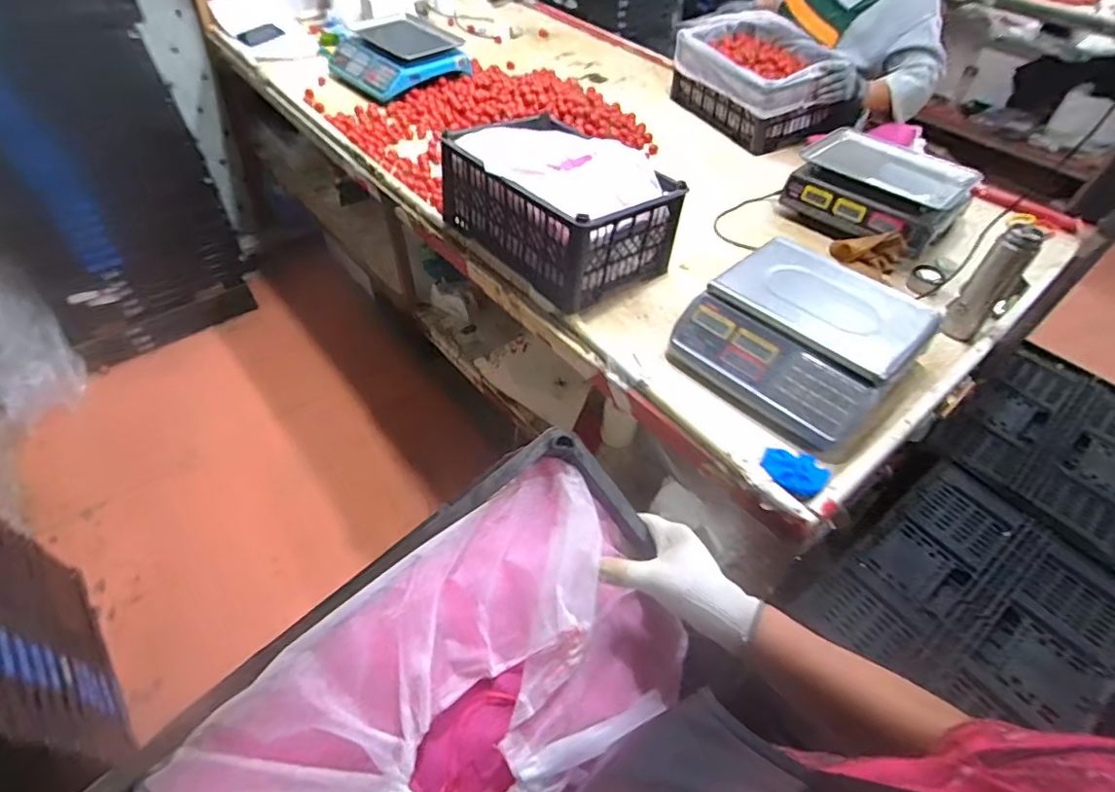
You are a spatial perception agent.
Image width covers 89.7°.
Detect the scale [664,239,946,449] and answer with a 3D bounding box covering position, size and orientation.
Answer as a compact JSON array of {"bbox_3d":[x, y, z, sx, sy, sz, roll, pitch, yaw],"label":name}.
[{"bbox_3d":[0.401,-0.111,0.932,0.319,0.116,0.302,37,55,26],"label":"scale"}]

